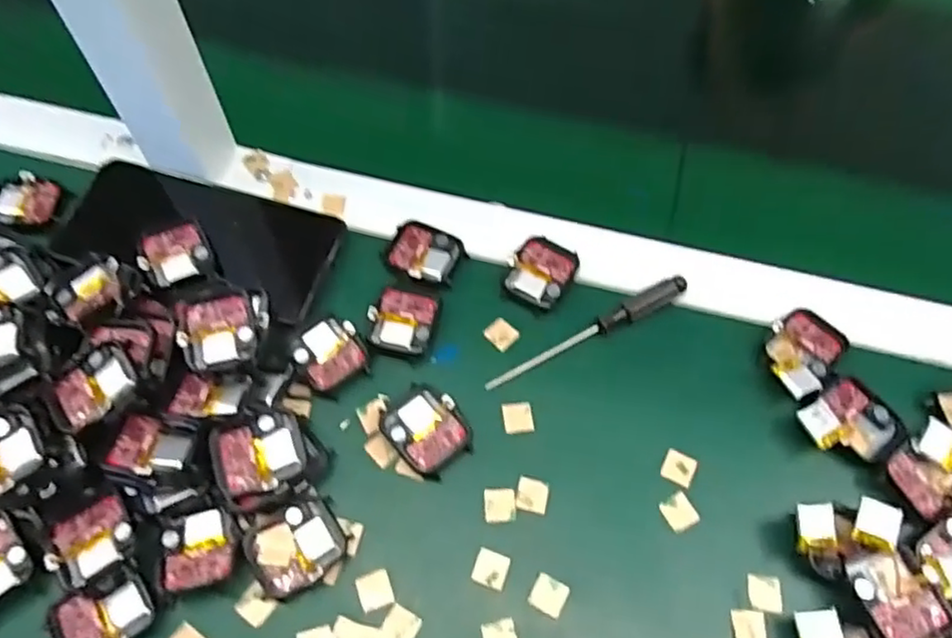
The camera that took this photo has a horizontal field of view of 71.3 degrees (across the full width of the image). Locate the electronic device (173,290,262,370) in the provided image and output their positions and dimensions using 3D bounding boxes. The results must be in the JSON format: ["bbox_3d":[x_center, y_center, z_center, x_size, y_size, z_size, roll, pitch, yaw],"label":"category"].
[{"bbox_3d":[-0.135,0.004,0.348,0.037,0.009,0.044,-9,61,-7],"label":"electronic device"}]

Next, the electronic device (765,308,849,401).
[{"bbox_3d":[0.182,0.018,0.371,0.038,0.010,0.058,40,67,19],"label":"electronic device"}]

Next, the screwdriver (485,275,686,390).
[{"bbox_3d":[0.065,0.008,0.378,0.131,0.011,0.012,-26,65,-15],"label":"screwdriver"}]

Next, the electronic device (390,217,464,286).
[{"bbox_3d":[-0.032,-0.039,0.403,0.042,0.006,0.037,21,62,10],"label":"electronic device"}]

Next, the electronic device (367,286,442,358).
[{"bbox_3d":[-0.042,0.001,0.379,0.037,0.005,0.038,11,61,5],"label":"electronic device"}]

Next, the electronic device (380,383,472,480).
[{"bbox_3d":[-0.026,0.059,0.351,0.037,0.010,0.043,-37,68,-20],"label":"electronic device"}]

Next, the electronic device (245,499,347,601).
[{"bbox_3d":[-0.088,0.109,0.322,0.041,0.013,0.042,-34,67,-19],"label":"electronic device"}]

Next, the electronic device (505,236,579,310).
[{"bbox_3d":[0.039,-0.028,0.399,0.037,0.009,0.042,27,64,13],"label":"electronic device"}]

